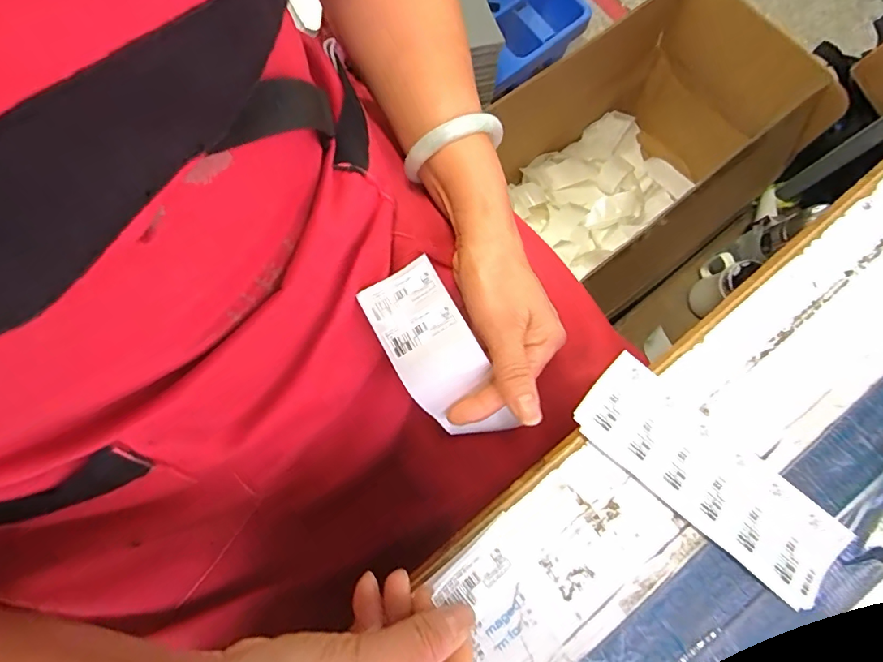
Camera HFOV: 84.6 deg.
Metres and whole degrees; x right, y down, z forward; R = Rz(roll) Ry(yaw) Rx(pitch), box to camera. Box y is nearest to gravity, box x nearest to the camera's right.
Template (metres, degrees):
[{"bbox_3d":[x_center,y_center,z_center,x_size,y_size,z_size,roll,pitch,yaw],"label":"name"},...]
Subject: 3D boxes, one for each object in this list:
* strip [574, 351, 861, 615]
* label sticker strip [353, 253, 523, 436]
[{"bbox_3d":[0.155,0.085,0.287,0.162,0.010,0.054,40,82,7],"label":"strip"},{"bbox_3d":[0.000,0.021,0.307,0.051,0.034,0.126,-31,99,-5],"label":"label sticker strip"}]

